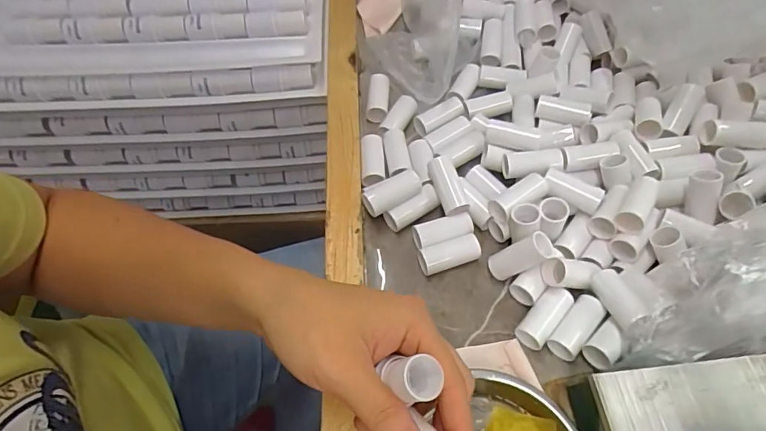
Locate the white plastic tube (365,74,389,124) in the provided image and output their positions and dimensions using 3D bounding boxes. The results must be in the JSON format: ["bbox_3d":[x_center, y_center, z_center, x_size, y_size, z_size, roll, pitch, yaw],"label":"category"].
[{"bbox_3d":[-0.005,-0.115,0.463,0.021,0.021,0.050,2,70,1],"label":"white plastic tube"}]

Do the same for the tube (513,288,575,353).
[{"bbox_3d":[0.116,0.074,0.345,0.021,0.022,0.048,36,64,21],"label":"tube"}]

